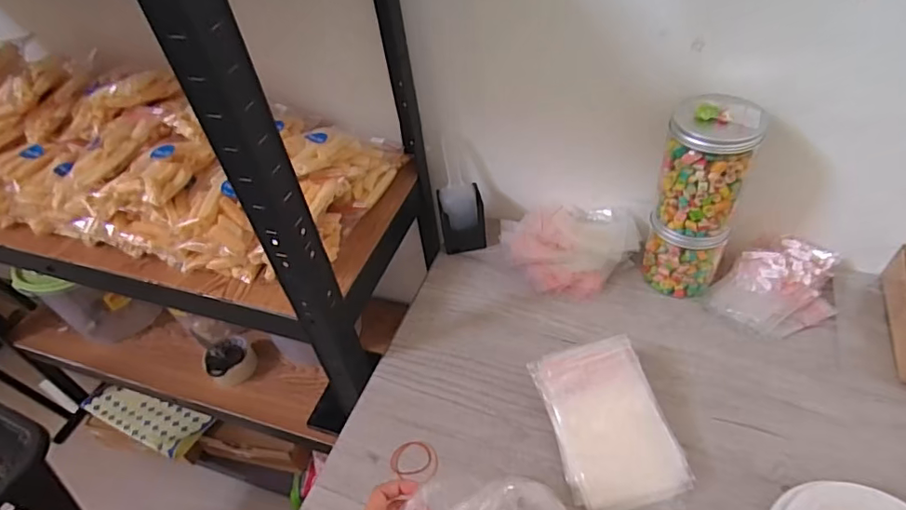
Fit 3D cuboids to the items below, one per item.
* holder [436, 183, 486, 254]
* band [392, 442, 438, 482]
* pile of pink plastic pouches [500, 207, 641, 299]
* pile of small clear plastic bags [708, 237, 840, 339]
[{"bbox_3d":[0.014,-0.051,0.754,0.066,0.075,0.055,-11,45,-2],"label":"holder"},{"bbox_3d":[-0.040,0.215,0.550,0.051,0.006,0.043,10,48,17],"label":"band"},{"bbox_3d":[0.162,-0.012,0.711,0.174,0.066,0.134,-14,45,-6],"label":"pile of pink plastic pouches"},{"bbox_3d":[0.392,0.037,0.630,0.156,0.059,0.100,-19,46,-11],"label":"pile of small clear plastic bags"}]

